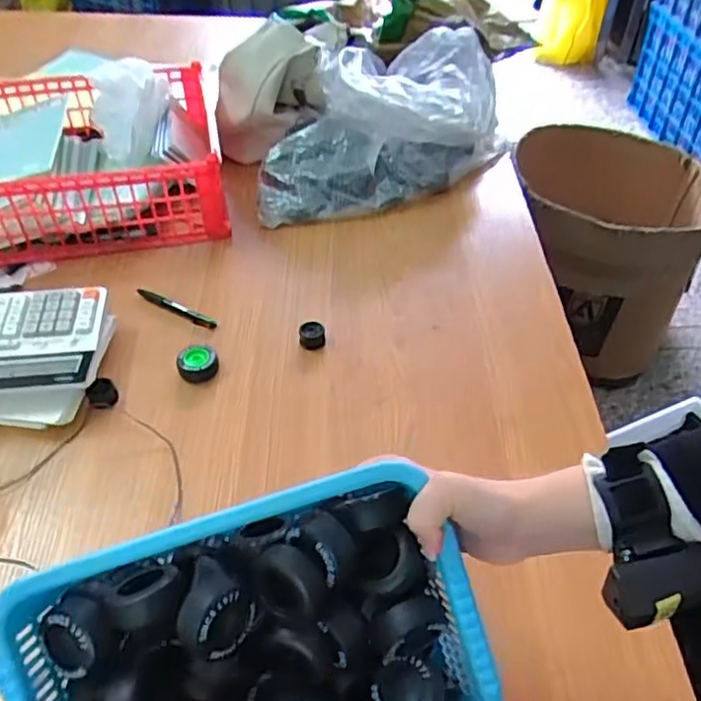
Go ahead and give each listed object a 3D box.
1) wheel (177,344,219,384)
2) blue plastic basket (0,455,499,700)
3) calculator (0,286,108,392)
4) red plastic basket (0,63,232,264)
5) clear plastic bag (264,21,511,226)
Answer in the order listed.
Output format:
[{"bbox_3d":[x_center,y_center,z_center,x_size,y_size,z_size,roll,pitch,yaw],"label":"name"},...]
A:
[{"bbox_3d":[-0.199,0.016,0.854,0.051,0.017,0.057,-10,45,-12],"label":"wheel"},{"bbox_3d":[-0.064,0.216,0.443,0.299,0.224,0.066,-18,6,-3],"label":"blue plastic basket"},{"bbox_3d":[-0.402,-0.015,0.827,0.161,0.028,0.168,-6,44,-7],"label":"calculator"},{"bbox_3d":[-0.469,-0.318,1.108,0.470,0.137,0.365,-10,45,-12],"label":"red plastic basket"},{"bbox_3d":[0.061,-0.396,1.152,0.468,0.212,0.265,-8,45,-10],"label":"clear plastic bag"}]

